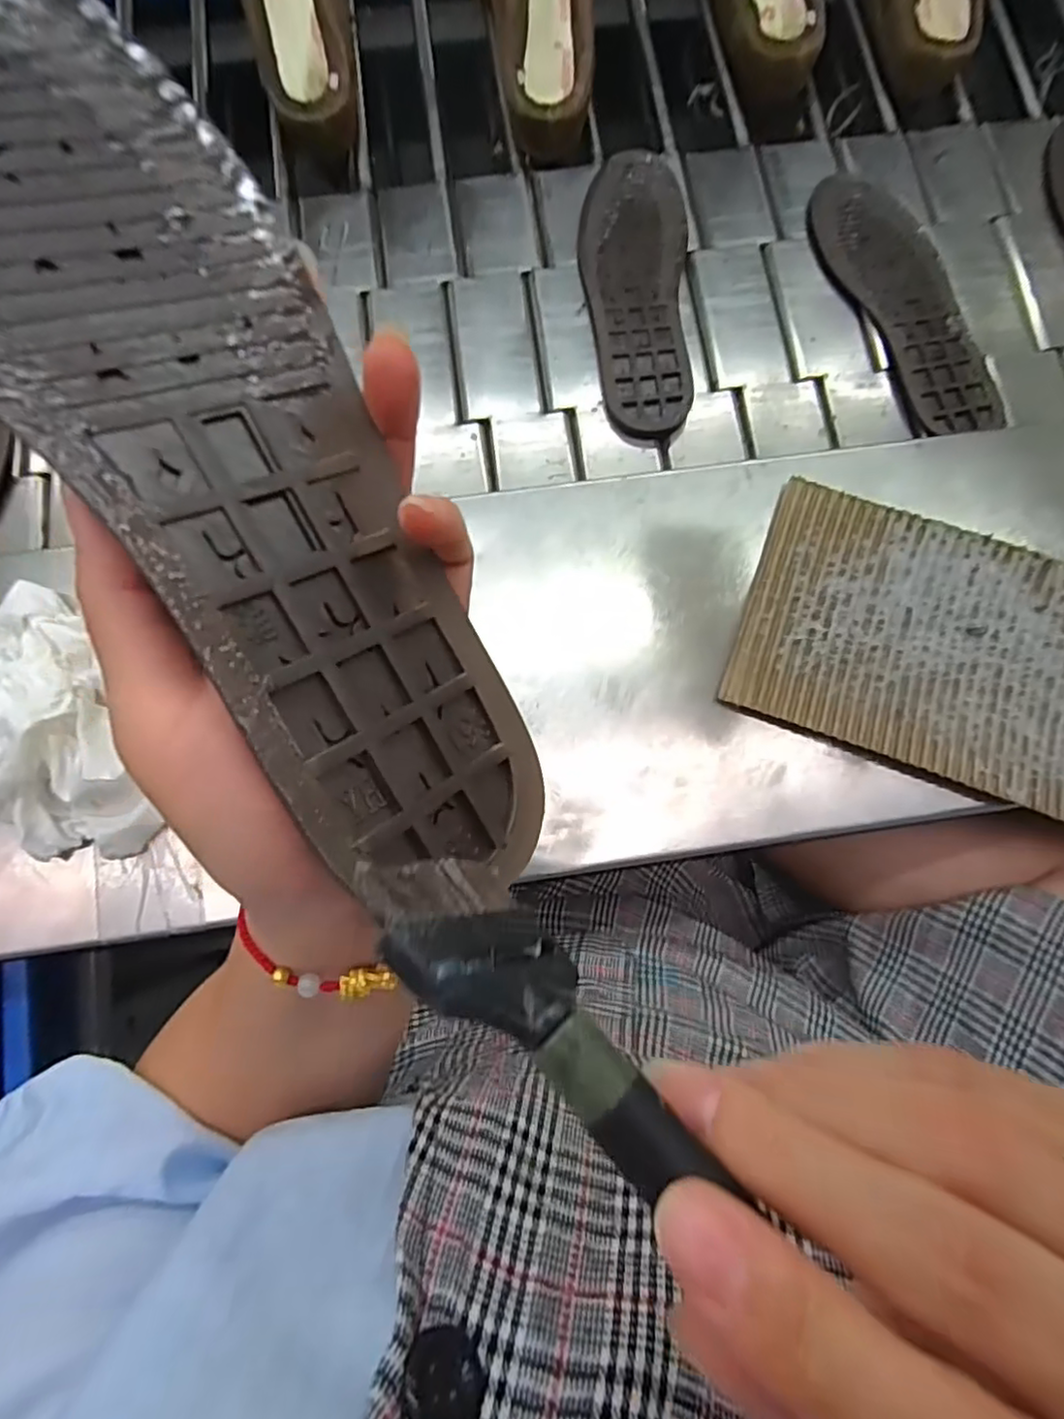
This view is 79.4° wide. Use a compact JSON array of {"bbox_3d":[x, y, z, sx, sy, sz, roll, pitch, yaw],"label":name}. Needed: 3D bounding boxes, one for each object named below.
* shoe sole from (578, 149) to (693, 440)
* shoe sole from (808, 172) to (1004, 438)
[{"bbox_3d":[0.079,-0.325,0.496,0.080,0.011,0.251,1,78,0],"label":"shoe sole"},{"bbox_3d":[0.286,-0.316,0.495,0.079,0.012,0.236,-16,79,-3],"label":"shoe sole"}]

